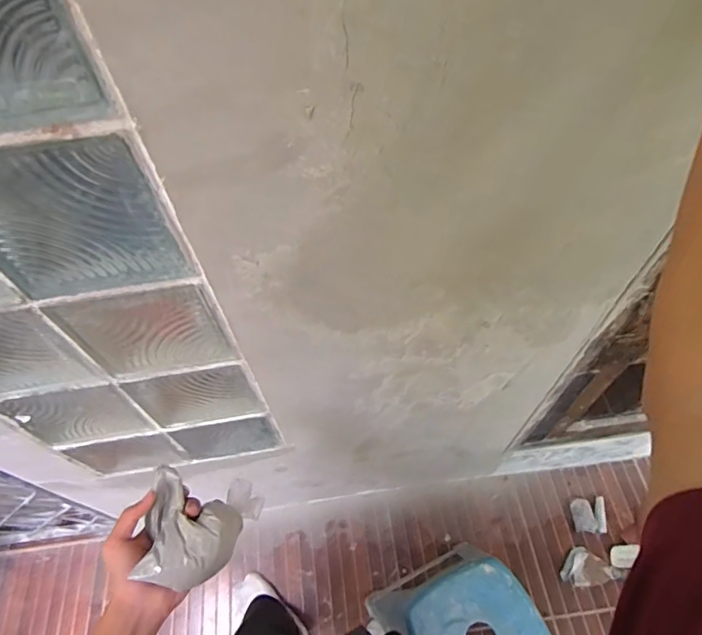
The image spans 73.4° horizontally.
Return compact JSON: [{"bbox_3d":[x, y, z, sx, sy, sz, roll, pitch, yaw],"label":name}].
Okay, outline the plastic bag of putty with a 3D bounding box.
[{"bbox_3d":[-0.162,0.225,0.505,0.101,0.078,0.112,2,57,4],"label":"plastic bag of putty"}]

